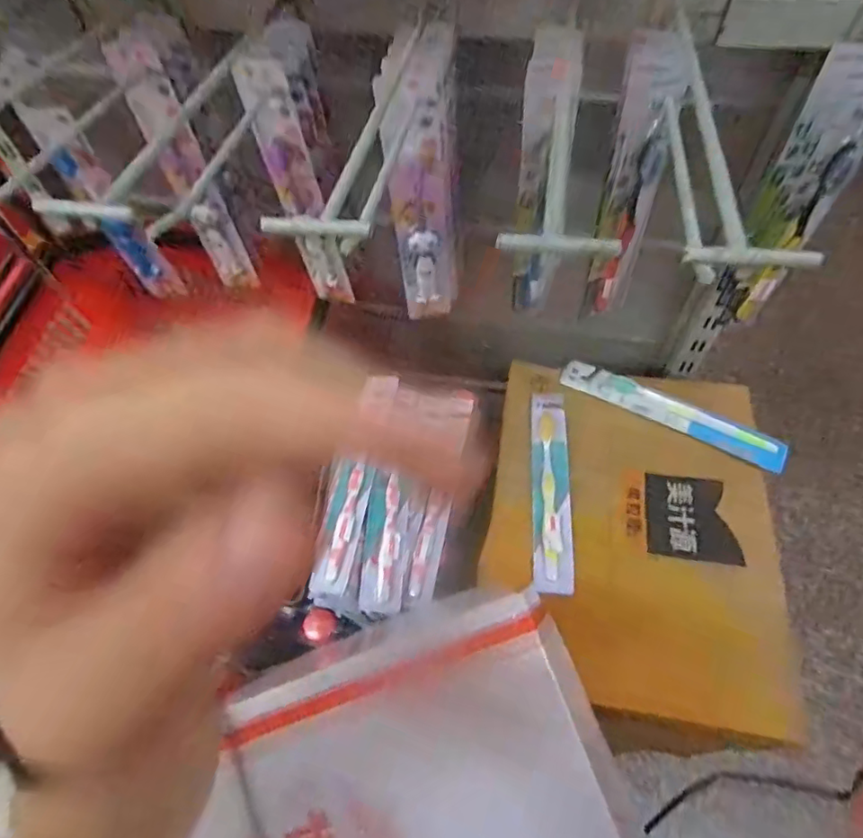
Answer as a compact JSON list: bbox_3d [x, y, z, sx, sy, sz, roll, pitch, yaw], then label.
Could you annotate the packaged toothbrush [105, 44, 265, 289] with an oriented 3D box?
[{"bbox_3d":[-0.205,-0.204,0.478,0.038,0.218,0.023,-16,57,-7],"label":"packaged toothbrush"}]

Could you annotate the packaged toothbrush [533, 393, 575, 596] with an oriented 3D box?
[{"bbox_3d":[0.124,0.064,0.560,0.039,0.018,0.227,3,57,6],"label":"packaged toothbrush"}]

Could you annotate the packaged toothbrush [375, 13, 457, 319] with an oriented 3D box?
[{"bbox_3d":[-0.005,-0.168,0.428,0.051,0.241,0.017,-9,57,-2],"label":"packaged toothbrush"}]

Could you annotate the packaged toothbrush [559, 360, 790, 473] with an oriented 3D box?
[{"bbox_3d":[0.260,-0.011,0.598,0.239,0.021,0.052,29,63,20],"label":"packaged toothbrush"}]

